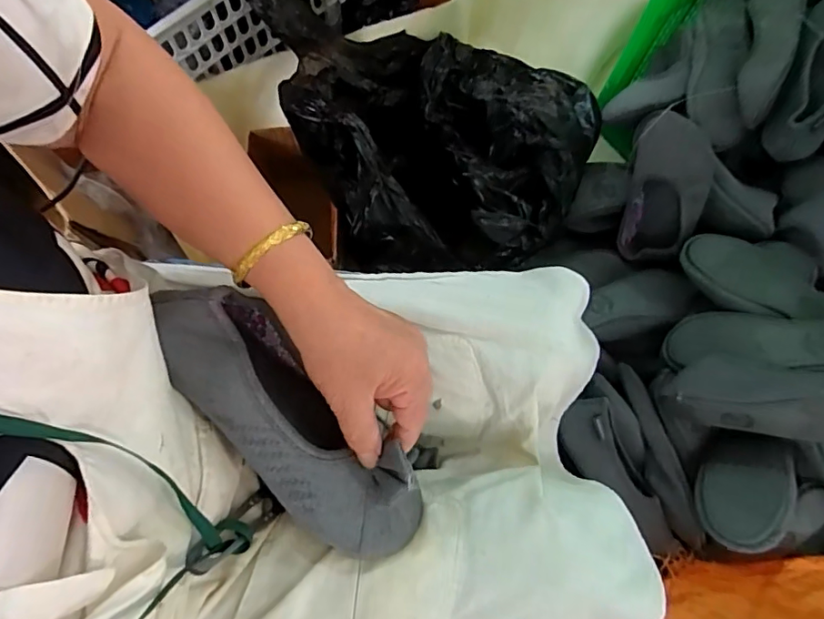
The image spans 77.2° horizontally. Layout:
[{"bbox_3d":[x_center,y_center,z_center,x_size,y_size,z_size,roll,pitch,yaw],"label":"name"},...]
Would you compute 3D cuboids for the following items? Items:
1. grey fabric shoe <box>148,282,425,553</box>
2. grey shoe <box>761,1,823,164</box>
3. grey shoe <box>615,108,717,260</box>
[{"bbox_3d":[-0.085,0.078,0.365,0.082,0.075,0.225,-41,93,-11],"label":"grey fabric shoe"},{"bbox_3d":[0.538,-0.312,0.683,0.103,0.072,0.211,34,76,8],"label":"grey shoe"},{"bbox_3d":[0.352,-0.160,0.722,0.074,0.201,0.095,-9,50,-4],"label":"grey shoe"}]

